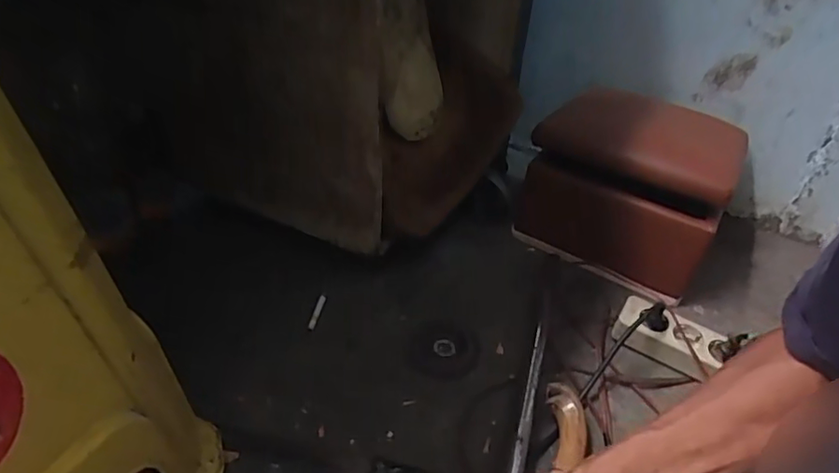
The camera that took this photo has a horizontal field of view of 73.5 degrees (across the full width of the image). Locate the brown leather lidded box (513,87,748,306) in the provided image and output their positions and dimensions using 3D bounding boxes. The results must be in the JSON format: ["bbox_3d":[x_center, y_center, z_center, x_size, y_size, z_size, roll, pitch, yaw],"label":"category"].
[{"bbox_3d":[0.342,-0.092,0.908,0.269,0.188,0.338,24,42,22],"label":"brown leather lidded box"}]

